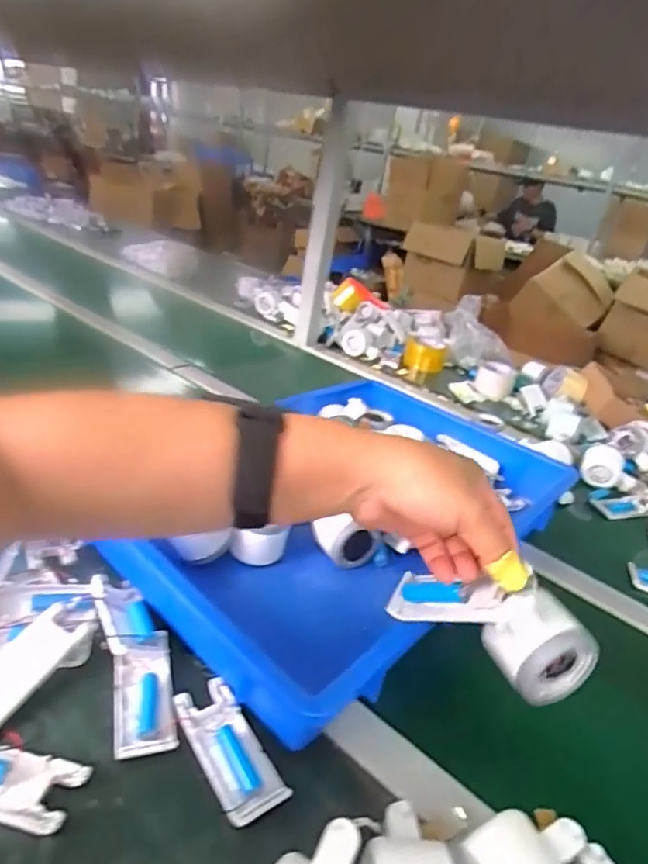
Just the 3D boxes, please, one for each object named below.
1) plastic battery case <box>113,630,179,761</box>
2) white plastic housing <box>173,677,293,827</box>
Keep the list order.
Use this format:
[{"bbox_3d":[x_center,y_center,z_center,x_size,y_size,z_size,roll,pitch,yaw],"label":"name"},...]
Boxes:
[{"bbox_3d":[-0.140,0.199,0.427,0.043,0.020,0.100,-1,29,-21],"label":"plastic battery case"},{"bbox_3d":[-0.070,0.229,0.402,0.043,0.012,0.103,-11,34,-37],"label":"white plastic housing"}]

